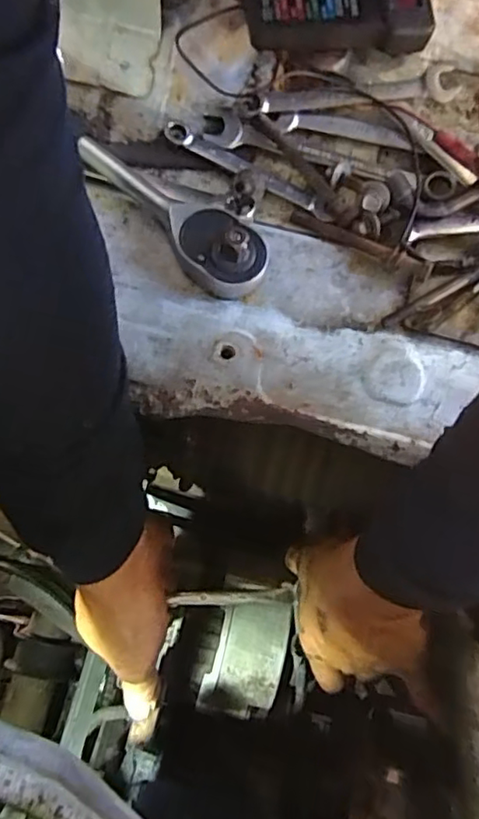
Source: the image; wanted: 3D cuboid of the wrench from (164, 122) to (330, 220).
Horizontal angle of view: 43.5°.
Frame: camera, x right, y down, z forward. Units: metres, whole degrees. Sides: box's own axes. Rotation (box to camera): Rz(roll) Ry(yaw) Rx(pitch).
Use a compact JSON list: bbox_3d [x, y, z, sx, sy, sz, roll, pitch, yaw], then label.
[{"bbox_3d":[0.006,-0.157,0.392,0.120,0.014,0.014,30,76,6],"label":"wrench"}]

